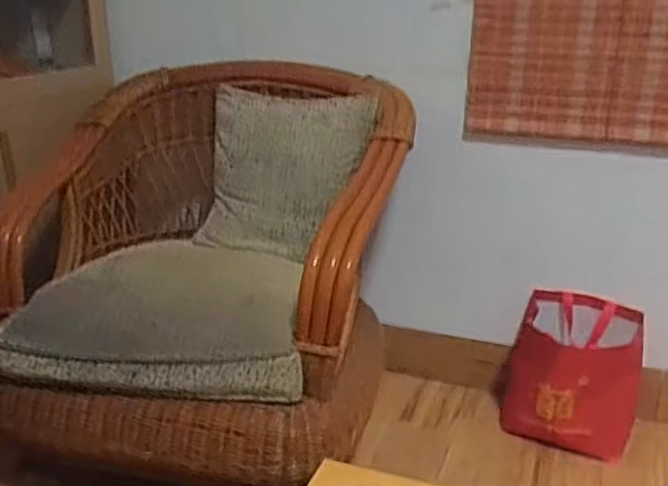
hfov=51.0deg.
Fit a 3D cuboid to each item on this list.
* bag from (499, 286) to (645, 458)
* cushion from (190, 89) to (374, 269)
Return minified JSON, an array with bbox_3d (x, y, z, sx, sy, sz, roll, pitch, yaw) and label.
[{"bbox_3d":[0.556,0.312,1.650,0.292,0.306,0.235,4,22,14],"label":"bag"},{"bbox_3d":[-0.123,-0.166,1.641,0.441,0.392,0.069,8,-5,31],"label":"cushion"}]

